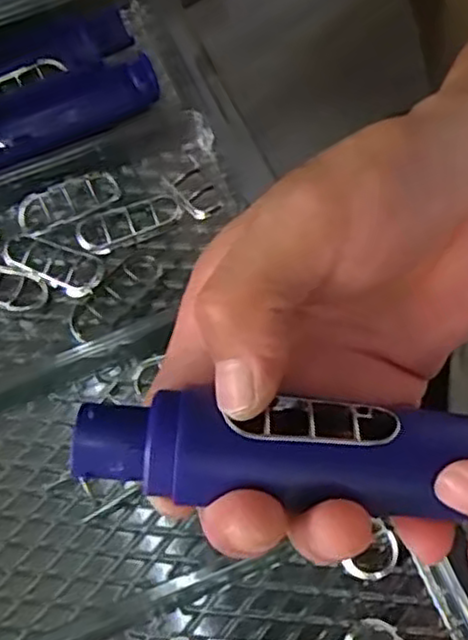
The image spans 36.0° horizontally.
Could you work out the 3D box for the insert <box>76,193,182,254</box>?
[{"bbox_3d":[-0.053,-0.049,0.356,0.052,0.004,0.022,-29,66,-10],"label":"insert"}]

